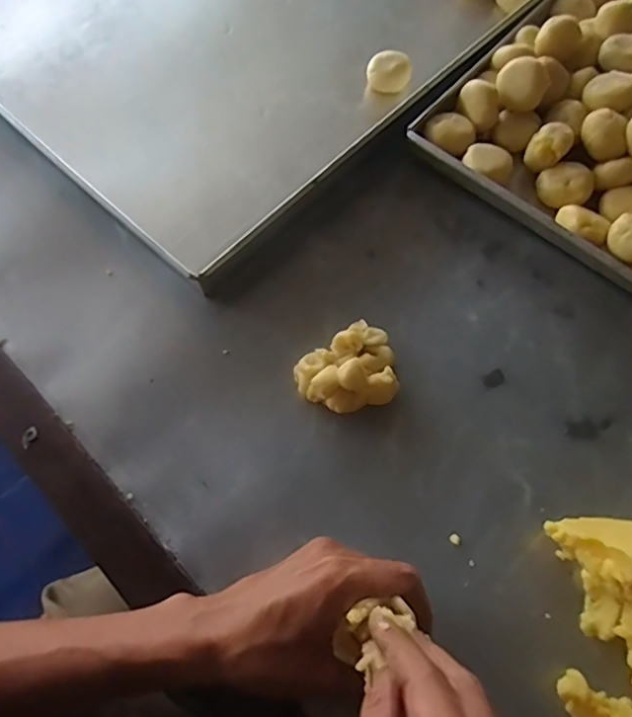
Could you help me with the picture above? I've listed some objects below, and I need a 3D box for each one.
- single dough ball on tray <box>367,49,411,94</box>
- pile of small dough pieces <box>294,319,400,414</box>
[{"bbox_3d":[0.067,-0.262,0.542,0.038,0.030,0.033,10,66,3],"label":"single dough ball on tray"},{"bbox_3d":[0.026,0.009,0.417,0.070,0.030,0.058,-31,70,-14],"label":"pile of small dough pieces"}]

